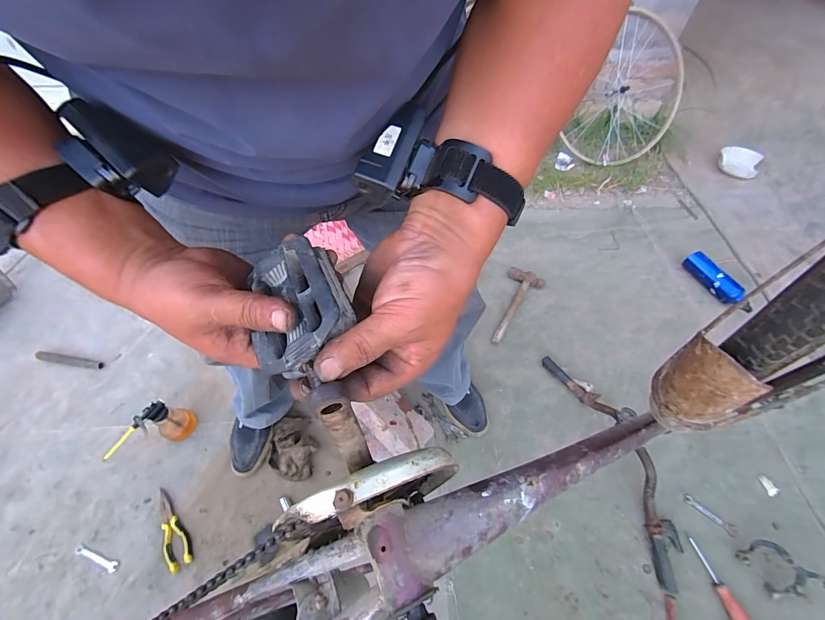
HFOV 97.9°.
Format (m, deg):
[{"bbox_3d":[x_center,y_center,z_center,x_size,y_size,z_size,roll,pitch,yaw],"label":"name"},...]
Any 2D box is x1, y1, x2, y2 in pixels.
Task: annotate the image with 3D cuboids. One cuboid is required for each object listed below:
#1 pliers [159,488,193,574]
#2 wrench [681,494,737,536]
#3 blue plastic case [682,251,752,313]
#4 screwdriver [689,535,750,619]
[{"bbox_3d":[-0.555,0.500,0.830,0.055,0.012,0.183,-29,63,-17],"label":"pliers"},{"bbox_3d":[0.662,0.455,0.803,0.021,0.005,0.101,-37,51,-21],"label":"wrench"},{"bbox_3d":[0.982,-0.093,1.162,0.059,0.055,0.260,-7,46,-5],"label":"blue plastic case"},{"bbox_3d":[0.623,0.560,0.724,0.025,0.023,0.173,-7,43,-5],"label":"screwdriver"}]

